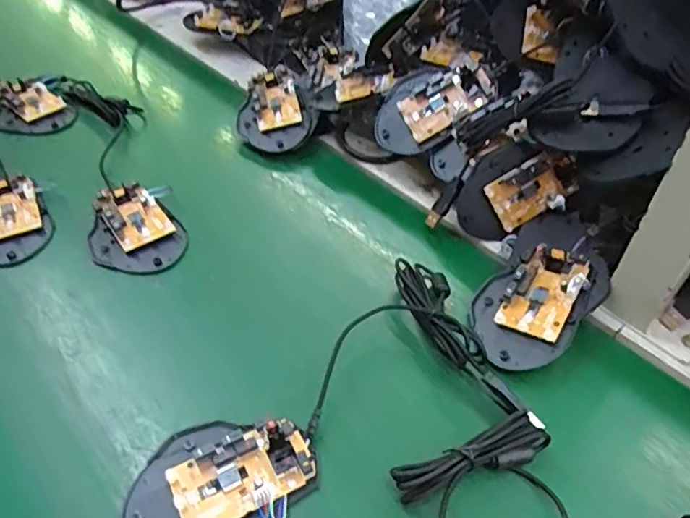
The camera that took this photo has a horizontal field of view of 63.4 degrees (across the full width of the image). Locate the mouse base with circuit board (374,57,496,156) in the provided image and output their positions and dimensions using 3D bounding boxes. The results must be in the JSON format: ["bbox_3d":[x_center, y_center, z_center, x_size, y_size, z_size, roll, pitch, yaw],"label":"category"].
[{"bbox_3d":[0.076,-0.138,0.500,0.107,0.016,0.069,-30,75,19],"label":"mouse base with circuit board"}]

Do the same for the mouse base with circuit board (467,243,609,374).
[{"bbox_3d":[0.138,0.029,0.408,0.072,0.024,0.113,31,72,39],"label":"mouse base with circuit board"}]

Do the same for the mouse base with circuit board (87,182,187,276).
[{"bbox_3d":[-0.177,-0.026,0.470,0.073,0.019,0.100,-17,49,-17],"label":"mouse base with circuit board"}]

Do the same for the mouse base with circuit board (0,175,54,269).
[{"bbox_3d":[-0.297,-0.035,0.479,0.074,0.018,0.108,-26,52,-24],"label":"mouse base with circuit board"}]

